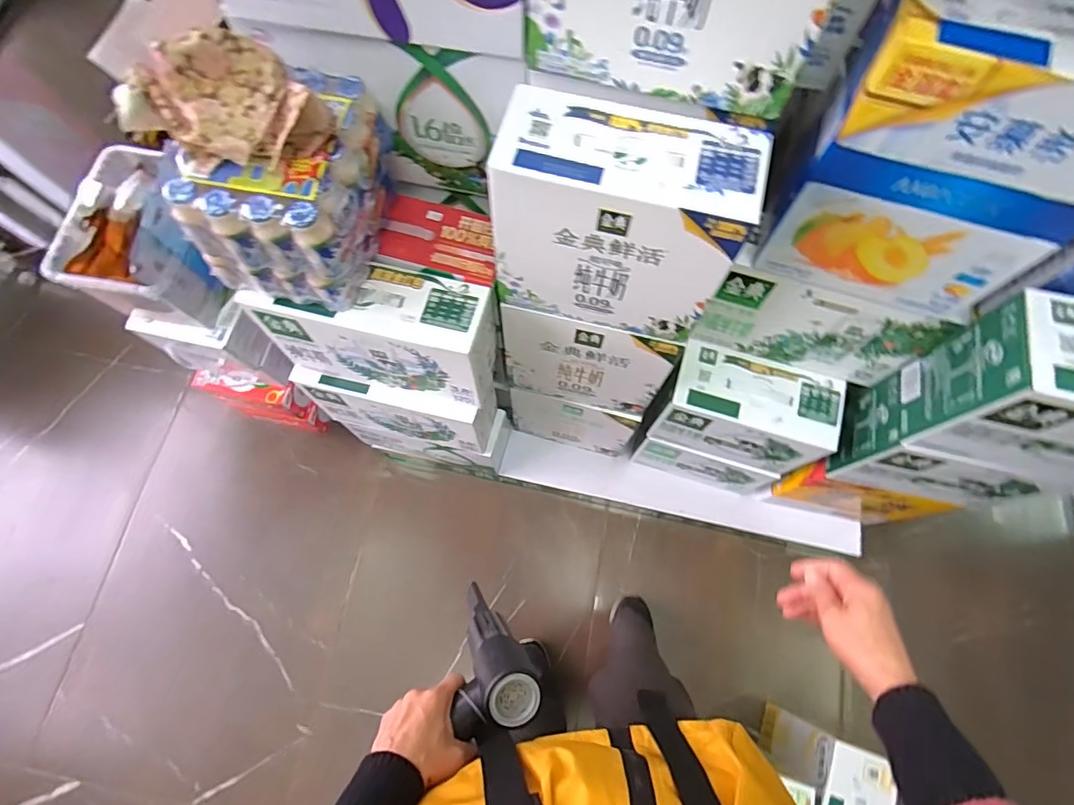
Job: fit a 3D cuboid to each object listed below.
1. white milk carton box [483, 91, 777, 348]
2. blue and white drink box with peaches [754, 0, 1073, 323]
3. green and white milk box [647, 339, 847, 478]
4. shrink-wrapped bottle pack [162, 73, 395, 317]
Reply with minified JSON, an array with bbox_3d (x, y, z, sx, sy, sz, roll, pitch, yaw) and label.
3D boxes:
[{"bbox_3d":[0.093,-0.212,0.627,0.264,0.230,0.135,13,71,4],"label":"white milk carton box"},{"bbox_3d":[0.439,-0.249,0.570,0.270,0.305,0.104,18,72,6],"label":"blue and white drink box with peaches"},{"bbox_3d":[0.385,0.020,0.984,0.290,0.204,0.127,16,72,5],"label":"green and white milk box"},{"bbox_3d":[-0.276,-0.253,0.638,0.166,0.184,0.227,15,72,5],"label":"shrink-wrapped bottle pack"}]

